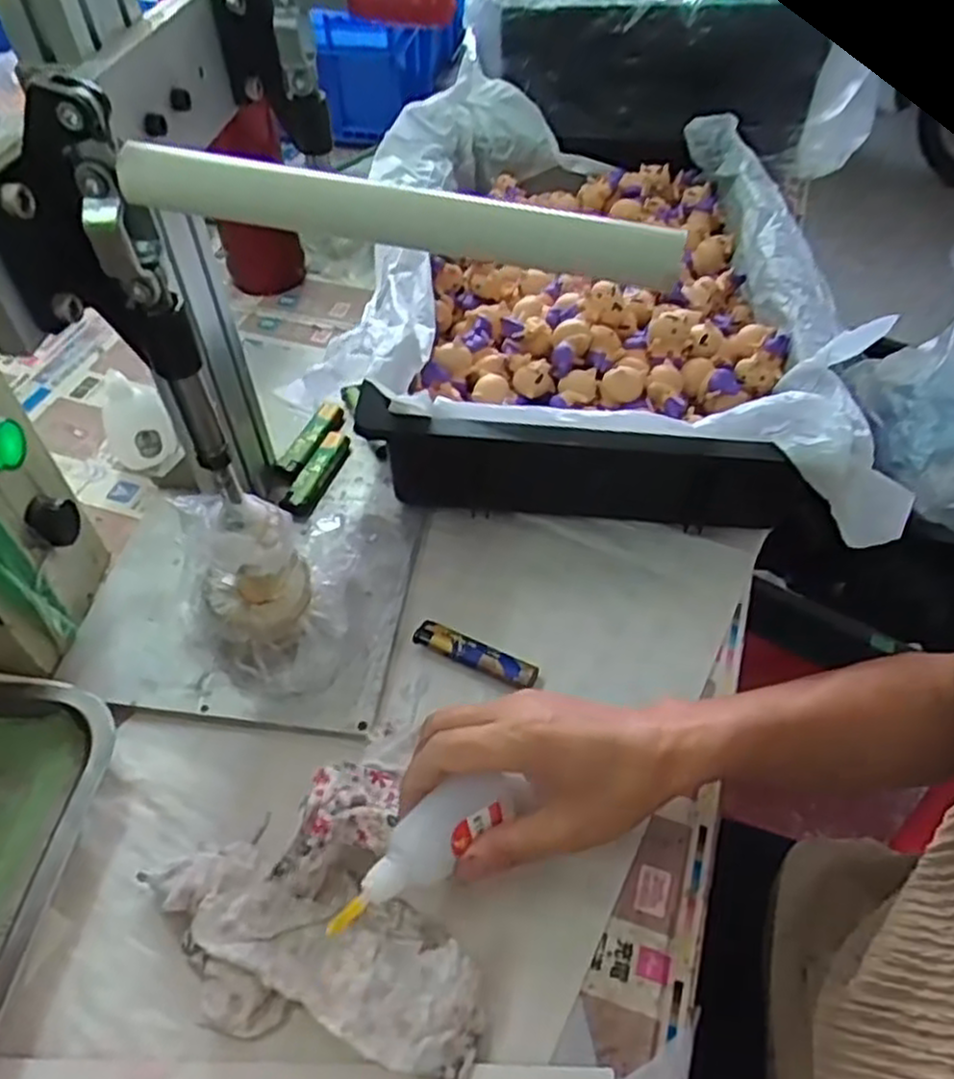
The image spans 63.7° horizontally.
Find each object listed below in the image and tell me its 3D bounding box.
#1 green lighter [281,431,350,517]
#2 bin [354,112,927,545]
[{"bbox_3d":[-0.120,-0.050,0.576,0.021,0.015,0.077,16,52,17],"label":"green lighter"},{"bbox_3d":[0.105,-0.192,0.632,0.354,0.126,0.429,2,51,3],"label":"bin"}]

